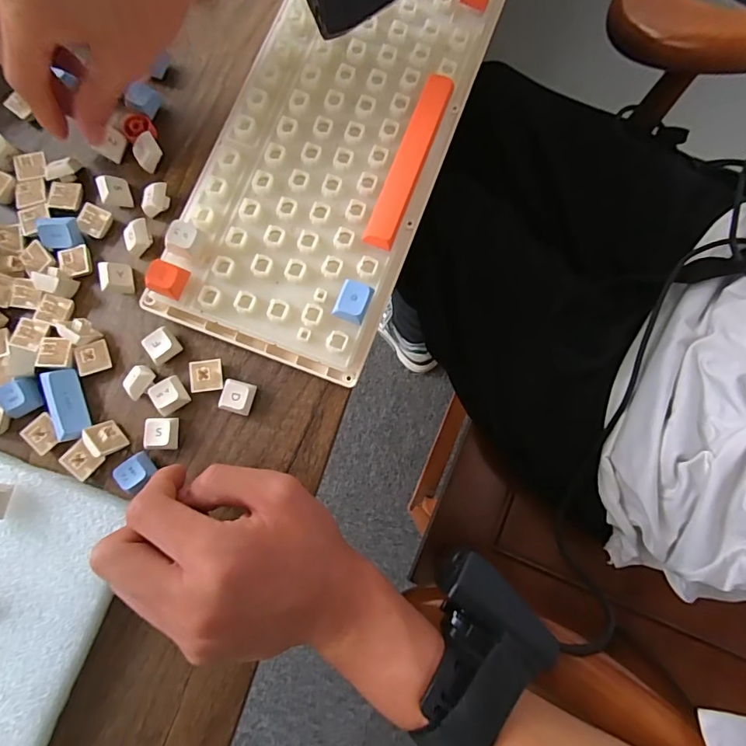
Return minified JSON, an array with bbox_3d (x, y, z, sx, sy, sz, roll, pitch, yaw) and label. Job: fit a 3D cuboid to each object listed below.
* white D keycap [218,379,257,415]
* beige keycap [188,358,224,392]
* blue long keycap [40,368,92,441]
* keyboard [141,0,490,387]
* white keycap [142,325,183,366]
[{"bbox_3d":[-0.079,0.014,0.267,0.019,0.011,0.018,12,80,3],"label":"white D keycap"},{"bbox_3d":[-0.098,0.001,0.268,0.017,0.008,0.019,-9,80,-1],"label":"beige keycap"},{"bbox_3d":[-0.176,0.018,0.263,0.019,0.009,0.041,-20,80,-3],"label":"blue long keycap"},{"bbox_3d":[-0.024,-0.160,0.288,0.139,0.031,0.310,19,80,4],"label":"keyboard"},{"bbox_3d":[-0.124,-0.016,0.270,0.018,0.007,0.018,-35,81,-6],"label":"white keycap"}]

